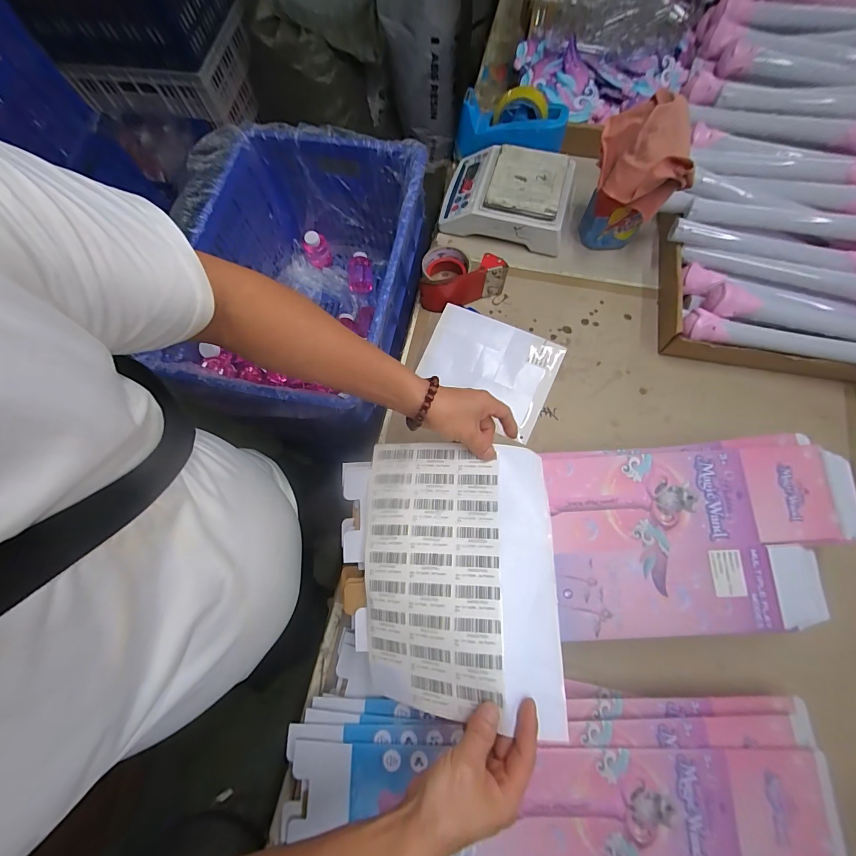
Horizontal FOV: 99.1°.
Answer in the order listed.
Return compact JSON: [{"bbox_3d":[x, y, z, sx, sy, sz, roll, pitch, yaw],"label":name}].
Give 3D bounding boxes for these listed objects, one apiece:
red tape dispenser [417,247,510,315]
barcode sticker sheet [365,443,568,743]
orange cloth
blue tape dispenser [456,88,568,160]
[{"bbox_3d":[0.061,-0.256,0.623,0.141,0.068,0.096,6,73,2],"label":"red tape dispenser"},{"bbox_3d":[0.030,0.147,0.390,0.197,0.058,0.266,2,73,0],"label":"barcode sticker sheet"},{"bbox_3d":[0.312,-0.386,0.529,0.128,0.133,0.094,14,75,7],"label":"orange cloth"},{"bbox_3d":[0.155,-0.564,0.679,0.195,0.091,0.071,16,74,5],"label":"blue tape dispenser"}]

